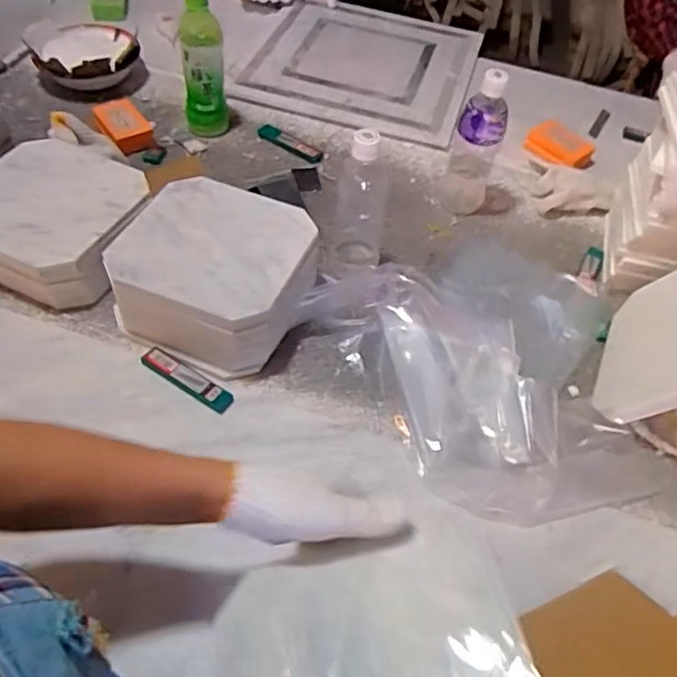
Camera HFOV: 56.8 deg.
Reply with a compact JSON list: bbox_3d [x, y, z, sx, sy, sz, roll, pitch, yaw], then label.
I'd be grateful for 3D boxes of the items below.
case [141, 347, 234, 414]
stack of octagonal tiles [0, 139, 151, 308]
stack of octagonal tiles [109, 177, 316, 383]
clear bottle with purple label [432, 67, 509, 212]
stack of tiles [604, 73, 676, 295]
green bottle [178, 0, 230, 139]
[{"bbox_3d":[-0.169,0.045,0.698,0.120,0.008,0.025,30,55,18],"label":"case"},{"bbox_3d":[-0.360,-0.159,0.804,0.218,0.079,0.219,18,52,10],"label":"stack of octagonal tiles"},{"bbox_3d":[-0.147,-0.079,0.759,0.220,0.109,0.215,28,54,16],"label":"stack of octagonal tiles"},{"bbox_3d":[0.191,-0.271,0.878,0.073,0.197,0.070,14,51,5],"label":"clear bottle with purple label"},{"bbox_3d":[0.428,-0.193,0.811,0.094,0.240,0.172,15,51,6],"label":"stack of tiles"},{"bbox_3d":[-0.204,-0.401,0.947,0.065,0.211,0.054,-6,52,-11],"label":"green bottle"}]

